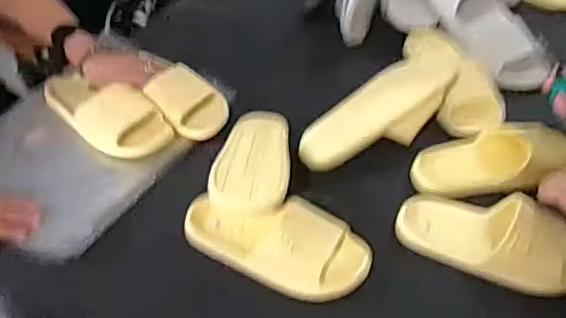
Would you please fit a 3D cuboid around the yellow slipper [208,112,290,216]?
[{"bbox_3d":[-0.043,-0.005,0.847,0.108,0.061,0.232,2,45,2],"label":"yellow slipper"}]

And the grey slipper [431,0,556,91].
[{"bbox_3d":[0.366,-0.252,1.070,0.113,0.076,0.313,-20,67,-18],"label":"grey slipper"}]

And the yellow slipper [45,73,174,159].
[{"bbox_3d":[-0.292,-0.076,0.948,0.246,0.057,0.118,26,53,24],"label":"yellow slipper"}]

